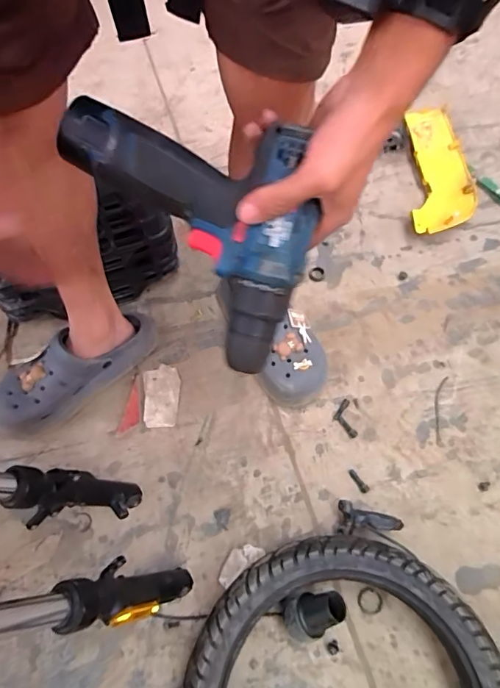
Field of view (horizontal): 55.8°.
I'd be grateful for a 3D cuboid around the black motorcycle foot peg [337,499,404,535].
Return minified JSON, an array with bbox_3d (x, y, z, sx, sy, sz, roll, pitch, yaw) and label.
[{"bbox_3d":[0.161,0.241,0.645,0.081,0.035,0.041,4,59,4],"label":"black motorcycle foot peg"}]

